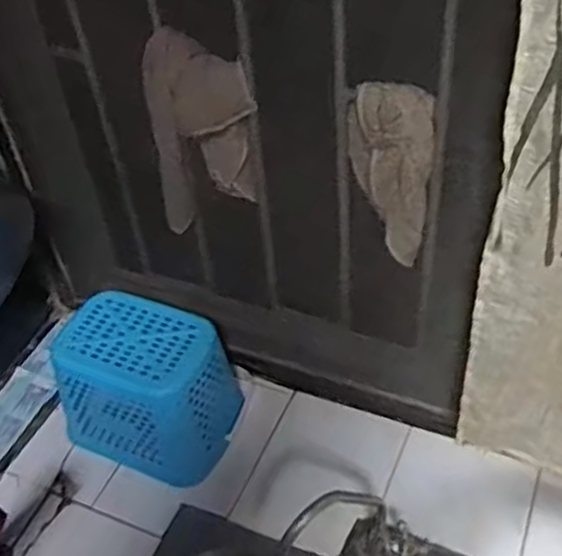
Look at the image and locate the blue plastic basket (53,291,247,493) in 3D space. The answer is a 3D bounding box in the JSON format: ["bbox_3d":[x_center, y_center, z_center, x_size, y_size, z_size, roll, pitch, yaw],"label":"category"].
[{"bbox_3d":[-0.148,0.121,0.841,0.173,0.148,0.133,17,48,22],"label":"blue plastic basket"}]

